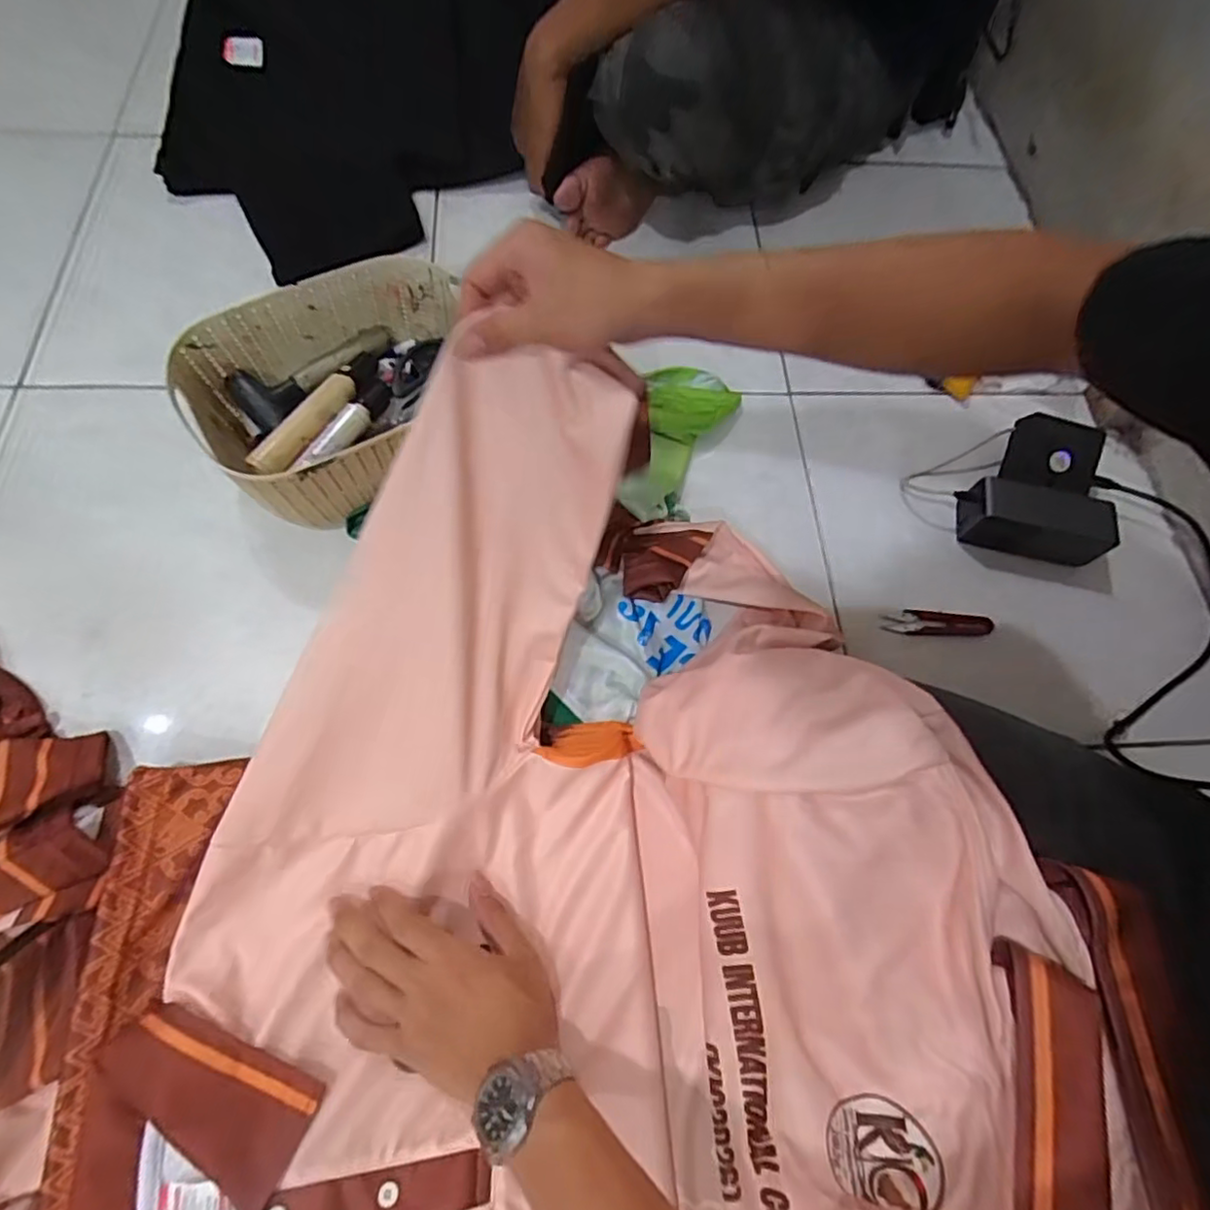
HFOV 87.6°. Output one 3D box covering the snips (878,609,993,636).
[{"bbox_3d":[0.313,0.017,0.595,0.102,0.006,0.025,2,68,-4],"label":"snips"}]

